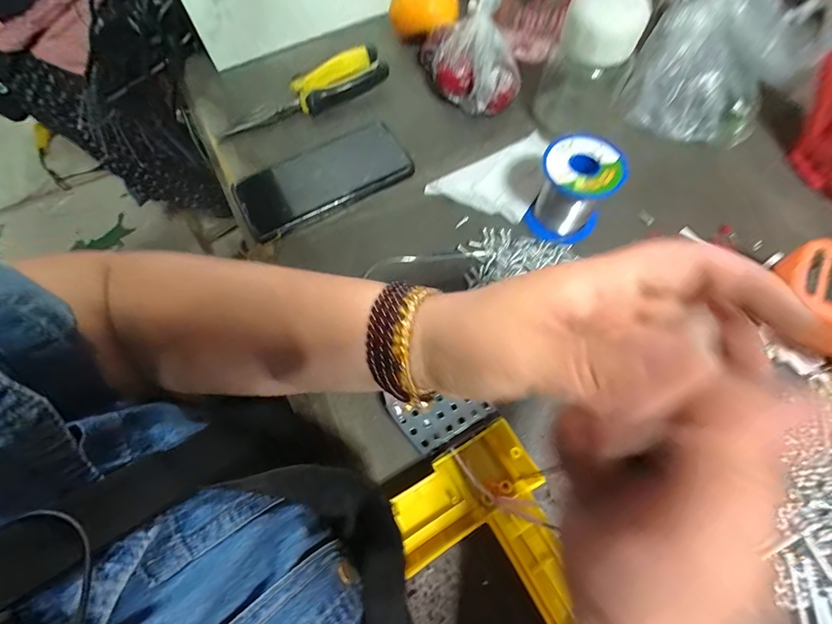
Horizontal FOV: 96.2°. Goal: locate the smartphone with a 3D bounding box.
[{"bbox_3d":[-0.089,-0.130,0.355,0.159,0.013,0.073,-29,71,-11],"label":"smartphone"}]

